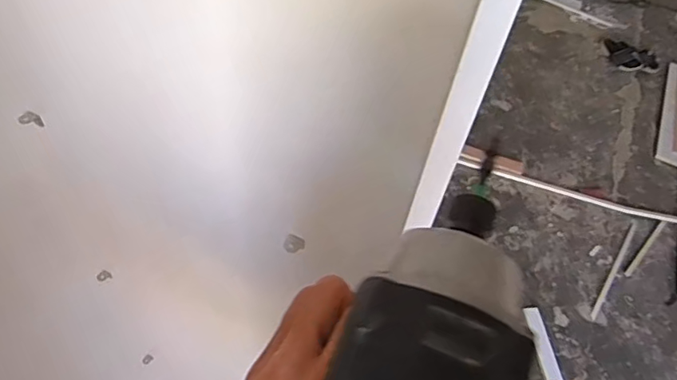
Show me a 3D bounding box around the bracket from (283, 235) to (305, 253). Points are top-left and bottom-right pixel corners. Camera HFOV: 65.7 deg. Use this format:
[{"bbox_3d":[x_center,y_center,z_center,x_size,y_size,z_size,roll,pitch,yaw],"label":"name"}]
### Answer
[{"bbox_3d":[-0.039,0.048,0.460,0.017,0.012,0.012,13,51,6],"label":"bracket"}]

